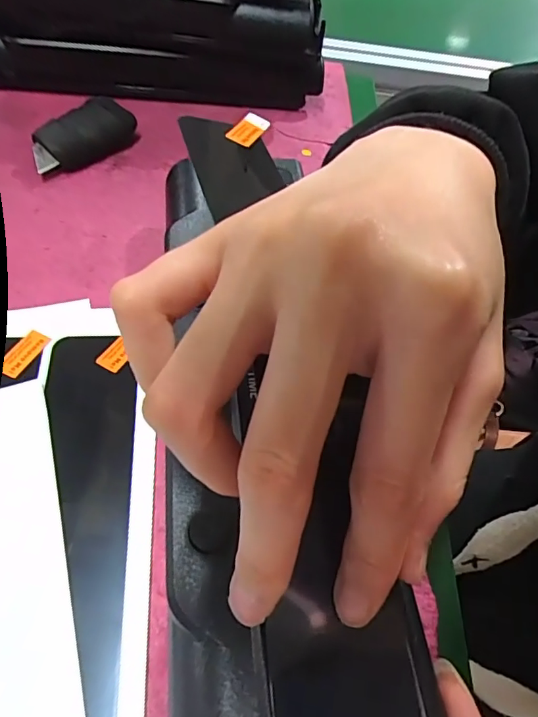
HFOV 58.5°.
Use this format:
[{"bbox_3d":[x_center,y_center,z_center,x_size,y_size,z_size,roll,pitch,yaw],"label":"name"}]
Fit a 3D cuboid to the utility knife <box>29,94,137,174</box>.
[{"bbox_3d":[-0.104,-0.126,0.275,0.023,0.023,0.064,30,57,15],"label":"utility knife"}]

